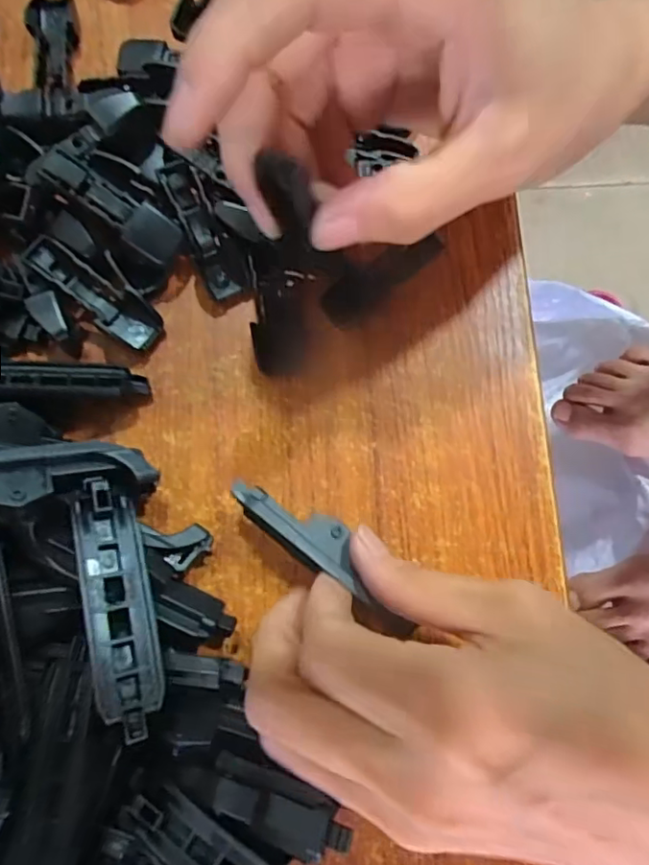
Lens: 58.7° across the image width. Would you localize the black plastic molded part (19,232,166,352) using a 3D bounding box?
[{"bbox_3d":[-0.084,-0.051,0.211,0.052,0.010,0.014,37,80,-13],"label":"black plastic molded part"}]

